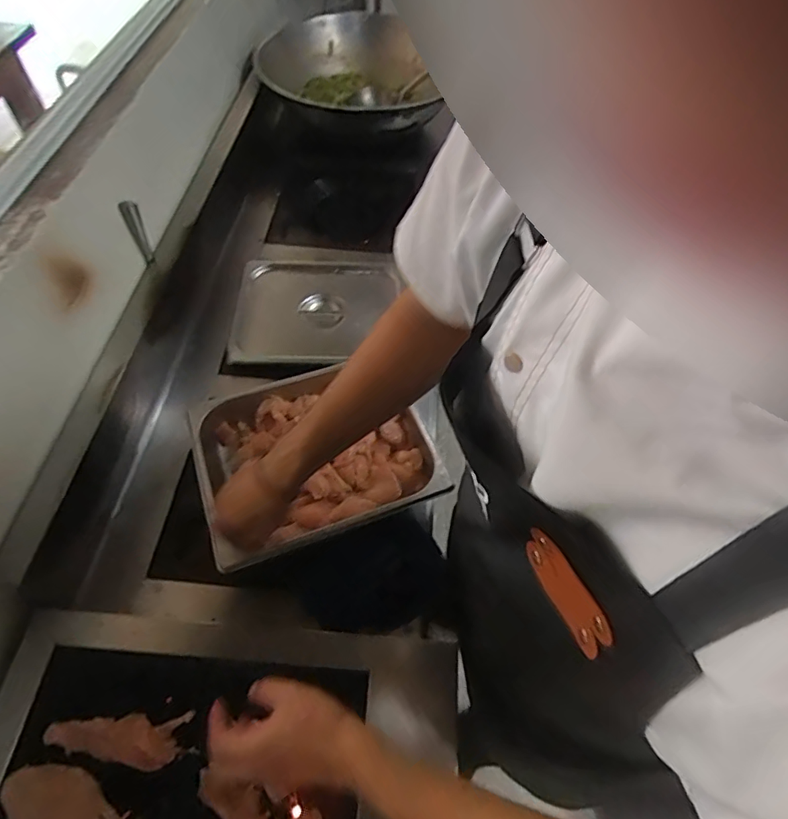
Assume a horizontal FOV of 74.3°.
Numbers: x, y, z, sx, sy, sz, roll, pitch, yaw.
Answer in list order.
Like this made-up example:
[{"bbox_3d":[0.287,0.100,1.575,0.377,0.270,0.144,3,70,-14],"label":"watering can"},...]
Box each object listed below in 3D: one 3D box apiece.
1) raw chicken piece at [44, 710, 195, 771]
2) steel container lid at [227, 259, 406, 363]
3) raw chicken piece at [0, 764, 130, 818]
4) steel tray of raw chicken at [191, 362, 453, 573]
[{"bbox_3d":[-0.292,0.351,0.547,0.142,0.010,0.048,-2,55,-3],"label":"raw chicken piece"},{"bbox_3d":[-0.141,-0.182,0.954,0.285,0.023,0.236,0,55,-1],"label":"steel container lid"},{"bbox_3d":[-0.313,0.402,0.513,0.164,0.011,0.060,16,56,10],"label":"raw chicken piece"},{"bbox_3d":[-0.114,0.065,0.751,0.320,0.073,0.261,-18,57,-14],"label":"steel tray of raw chicken"}]

